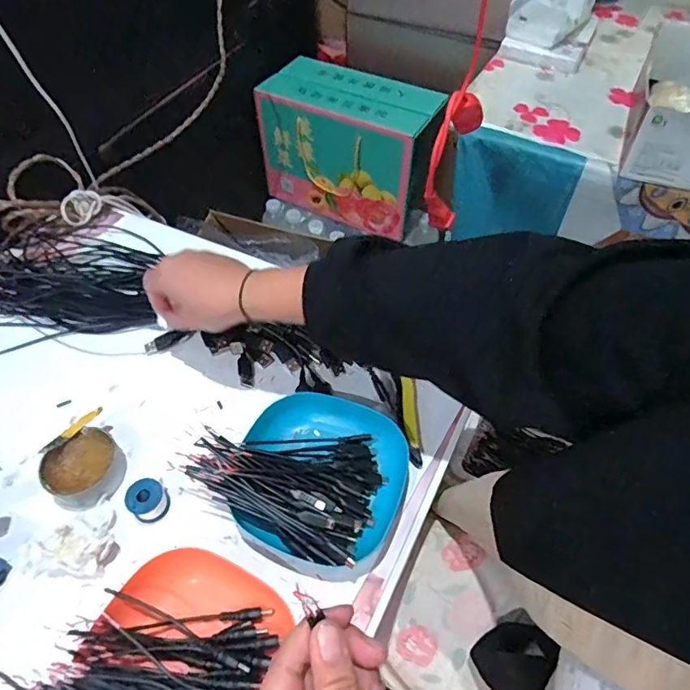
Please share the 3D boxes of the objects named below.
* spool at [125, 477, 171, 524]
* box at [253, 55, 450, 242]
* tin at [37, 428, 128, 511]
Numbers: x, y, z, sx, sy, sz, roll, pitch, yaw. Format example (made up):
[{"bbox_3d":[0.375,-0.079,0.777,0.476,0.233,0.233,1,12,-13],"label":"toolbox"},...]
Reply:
[{"bbox_3d":[-0.168,0.132,0.438,0.029,0.022,0.031,0,54,0],"label":"spool"},{"bbox_3d":[0.003,-0.399,1.048,0.335,0.244,0.141,24,57,17],"label":"box"},{"bbox_3d":[-0.229,0.111,0.455,0.060,0.024,0.064,0,54,0],"label":"tin"}]

